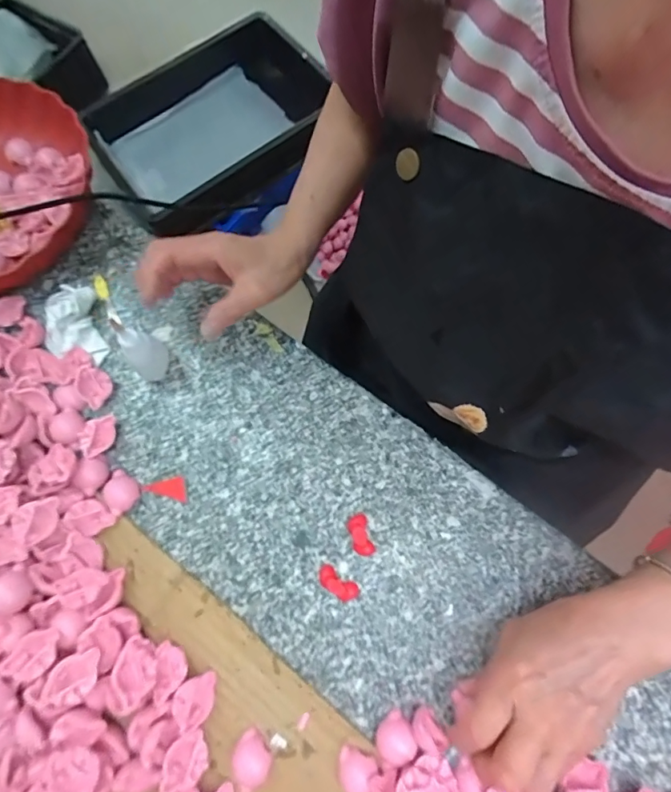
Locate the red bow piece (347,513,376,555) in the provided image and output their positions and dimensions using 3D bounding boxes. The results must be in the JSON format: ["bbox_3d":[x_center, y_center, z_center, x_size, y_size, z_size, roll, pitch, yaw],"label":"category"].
[{"bbox_3d":[0.020,0.110,0.360,0.016,0.011,0.031,-16,73,-3],"label":"red bow piece"}]

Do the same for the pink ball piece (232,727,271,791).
[{"bbox_3d":[-0.060,0.254,0.313,0.027,0.010,0.031,38,78,12],"label":"pink ball piece"}]

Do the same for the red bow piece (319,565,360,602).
[{"bbox_3d":[0.001,0.145,0.349,0.034,0.015,0.015,33,77,11],"label":"red bow piece"}]

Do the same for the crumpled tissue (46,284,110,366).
[{"bbox_3d":[-0.246,-0.067,0.415,0.050,0.026,0.078,-20,73,-4],"label":"crumpled tissue"}]

